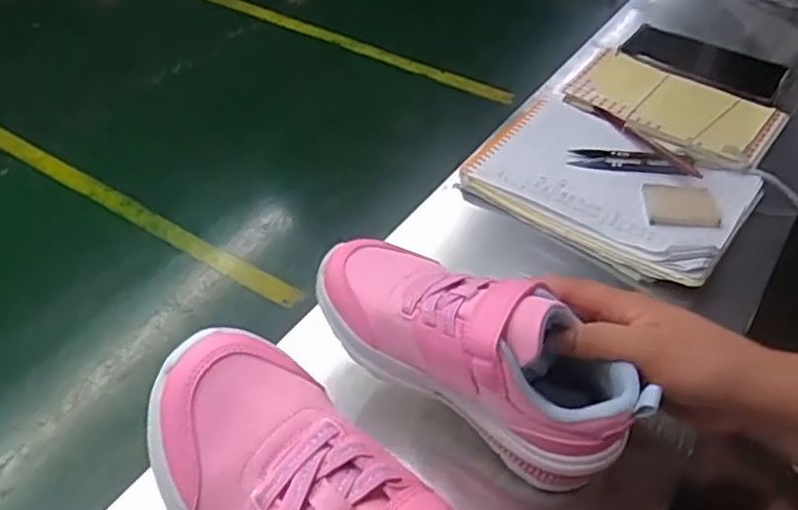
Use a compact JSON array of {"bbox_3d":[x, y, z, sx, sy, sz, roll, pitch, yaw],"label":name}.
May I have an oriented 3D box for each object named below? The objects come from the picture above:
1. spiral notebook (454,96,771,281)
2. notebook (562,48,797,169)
[{"bbox_3d":[0.177,-0.063,0.578,0.218,0.020,0.168,29,52,27],"label":"spiral notebook"},{"bbox_3d":[0.270,-0.150,0.665,0.195,0.020,0.127,29,52,27],"label":"notebook"}]

